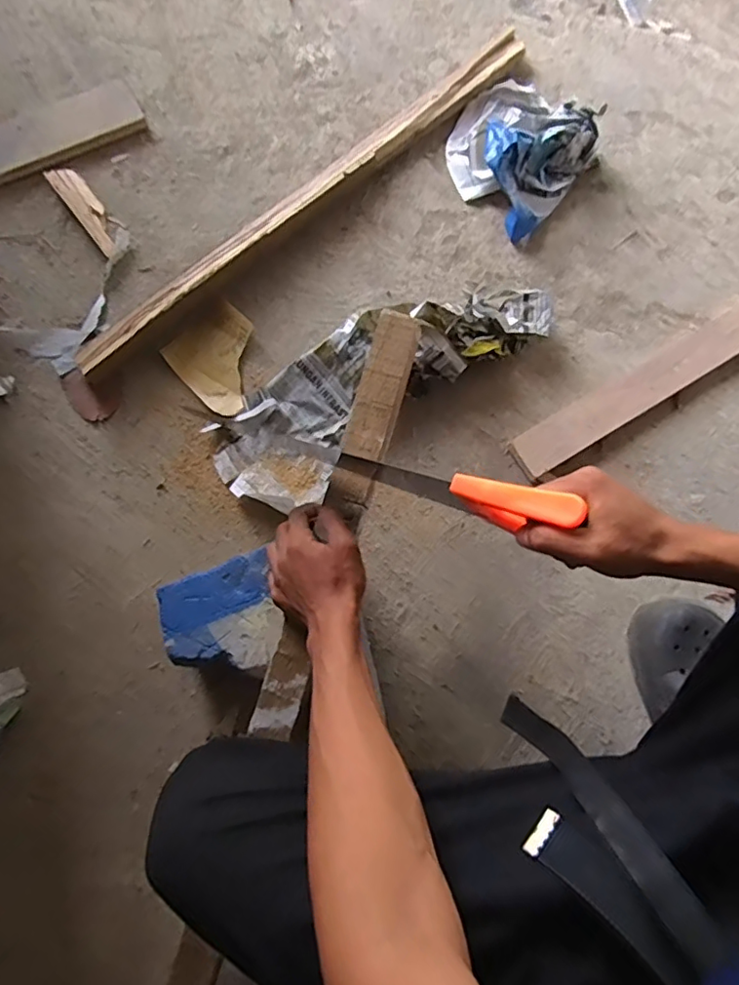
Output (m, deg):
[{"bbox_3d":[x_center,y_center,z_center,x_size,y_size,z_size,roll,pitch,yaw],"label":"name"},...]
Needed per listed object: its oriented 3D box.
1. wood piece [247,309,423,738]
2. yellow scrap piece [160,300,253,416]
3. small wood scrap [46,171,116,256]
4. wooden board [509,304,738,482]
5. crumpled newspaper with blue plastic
[{"bbox_3d":[-0.030,0.026,0.556,0.045,0.013,0.432,19,85,2],"label":"wood piece"},{"bbox_3d":[-0.189,-0.173,0.728,0.112,0.014,0.124,-41,82,-9],"label":"yellow scrap piece"},{"bbox_3d":[-0.391,-0.394,0.776,0.038,0.013,0.154,-38,81,-9],"label":"small wood scrap"},{"bbox_3d":[0.389,-0.156,0.735,0.474,0.015,0.056,-31,81,-8],"label":"wooden board"},{"bbox_3d":[0.210,-0.496,0.784,0.195,0.079,0.210,40,80,7],"label":"crumpled newspaper with blue plastic"}]

